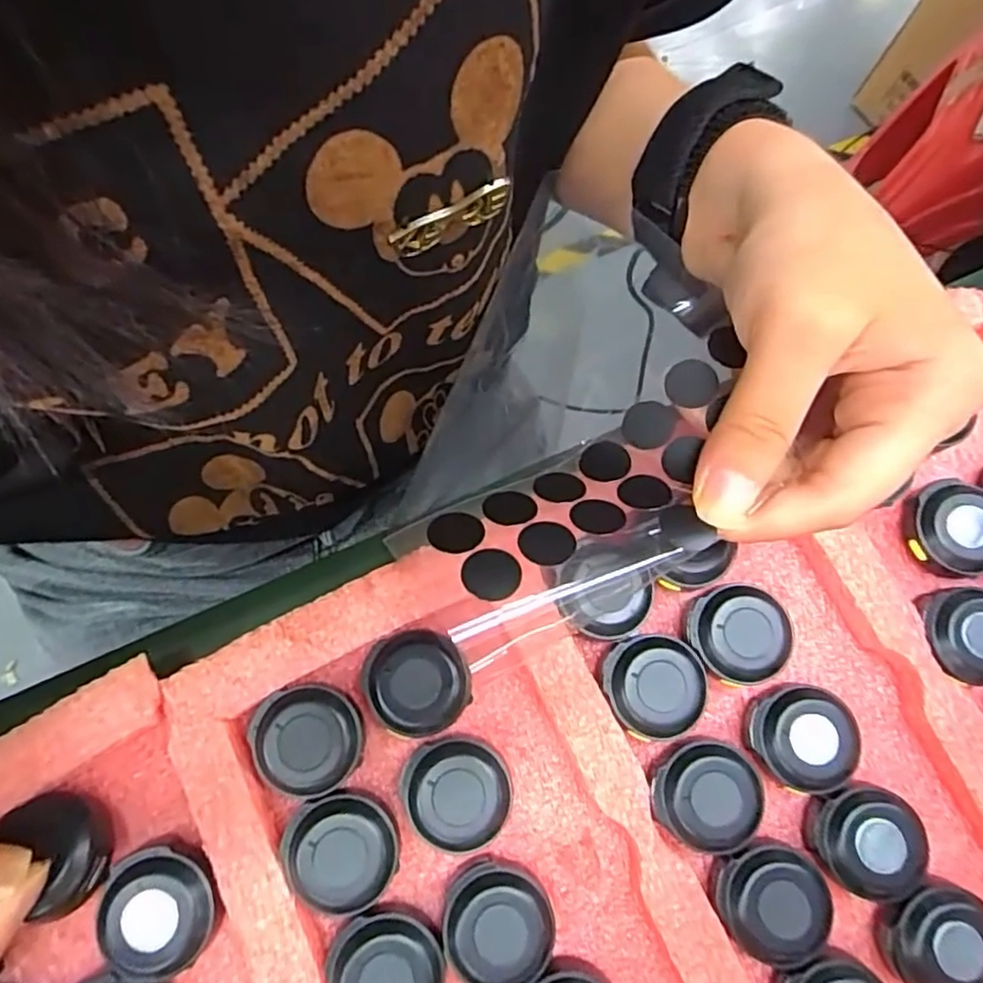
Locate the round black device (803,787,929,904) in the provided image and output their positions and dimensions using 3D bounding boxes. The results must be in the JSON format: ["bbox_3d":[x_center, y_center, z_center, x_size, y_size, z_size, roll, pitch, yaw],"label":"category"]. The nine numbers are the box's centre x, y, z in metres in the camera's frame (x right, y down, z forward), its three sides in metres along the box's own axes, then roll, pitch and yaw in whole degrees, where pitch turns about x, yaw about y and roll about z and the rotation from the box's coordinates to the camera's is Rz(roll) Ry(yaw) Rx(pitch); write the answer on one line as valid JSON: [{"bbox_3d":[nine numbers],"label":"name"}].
[{"bbox_3d":[0.106,0.098,0.184,0.031,0.012,0.027,30,75,7],"label":"round black device"}]

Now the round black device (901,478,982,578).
[{"bbox_3d":[0.149,0.011,0.209,0.030,0.011,0.030,0,74,-2],"label":"round black device"}]

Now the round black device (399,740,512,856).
[{"bbox_3d":[-0.009,0.084,0.183,0.028,0.011,0.028,0,74,-2],"label":"round black device"}]

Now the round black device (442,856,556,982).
[{"bbox_3d":[0.002,0.115,0.176,0.028,0.012,0.030,0,74,-2],"label":"round black device"}]

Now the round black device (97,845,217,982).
[{"bbox_3d":[-0.085,0.109,0.170,0.027,0.012,0.030,-13,75,-5],"label":"round black device"}]

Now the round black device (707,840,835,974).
[{"bbox_3d":[0.077,0.112,0.179,0.031,0.010,0.028,33,75,8],"label":"round black device"}]

